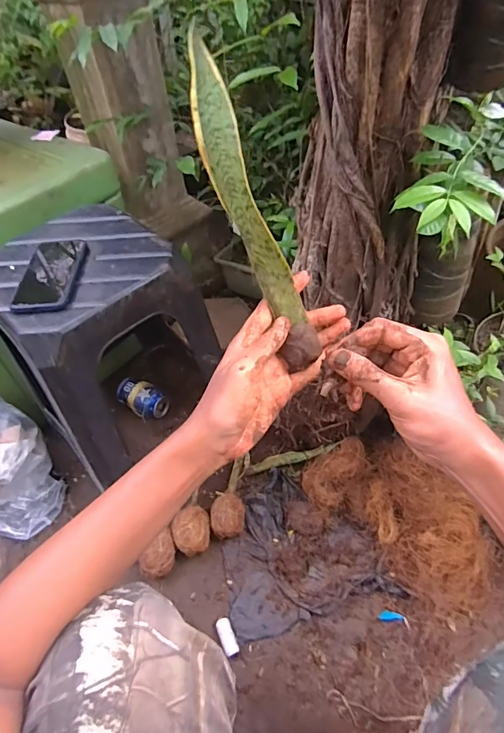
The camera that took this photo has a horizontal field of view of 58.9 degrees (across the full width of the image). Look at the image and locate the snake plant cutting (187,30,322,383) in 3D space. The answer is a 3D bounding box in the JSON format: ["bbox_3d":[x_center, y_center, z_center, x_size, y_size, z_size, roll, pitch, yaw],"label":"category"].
[{"bbox_3d":[-0.001,-0.118,0.355,0.026,0.253,0.030,-27,15,-17],"label":"snake plant cutting"}]

